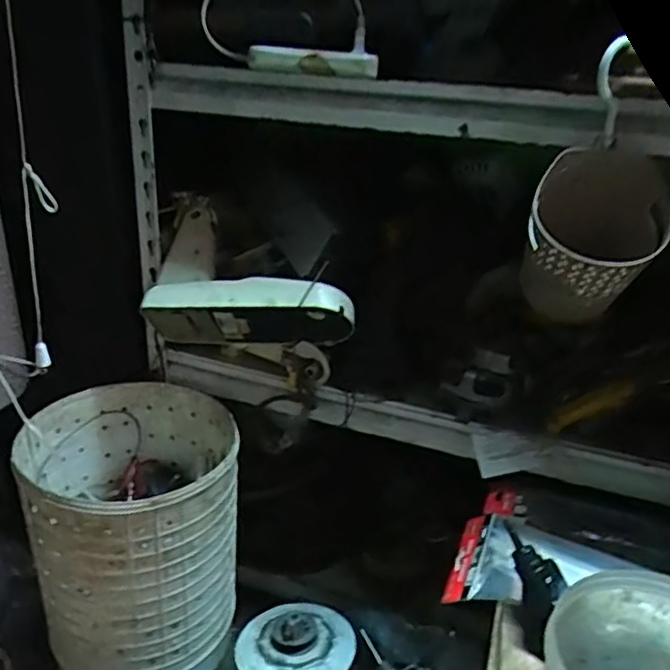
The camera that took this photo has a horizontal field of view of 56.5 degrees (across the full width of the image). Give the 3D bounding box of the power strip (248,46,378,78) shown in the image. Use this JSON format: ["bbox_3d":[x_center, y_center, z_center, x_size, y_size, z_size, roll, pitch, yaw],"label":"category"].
[{"bbox_3d":[-0.022,-0.286,0.654,0.134,0.024,0.028,3,24,-1],"label":"power strip"}]

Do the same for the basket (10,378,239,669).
[{"bbox_3d":[-0.259,0.271,0.828,0.242,0.327,0.252,-4,25,-17],"label":"basket"}]

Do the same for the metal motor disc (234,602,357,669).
[{"bbox_3d":[-0.051,0.396,0.812,0.154,0.038,0.139,2,24,-2],"label":"metal motor disc"}]

